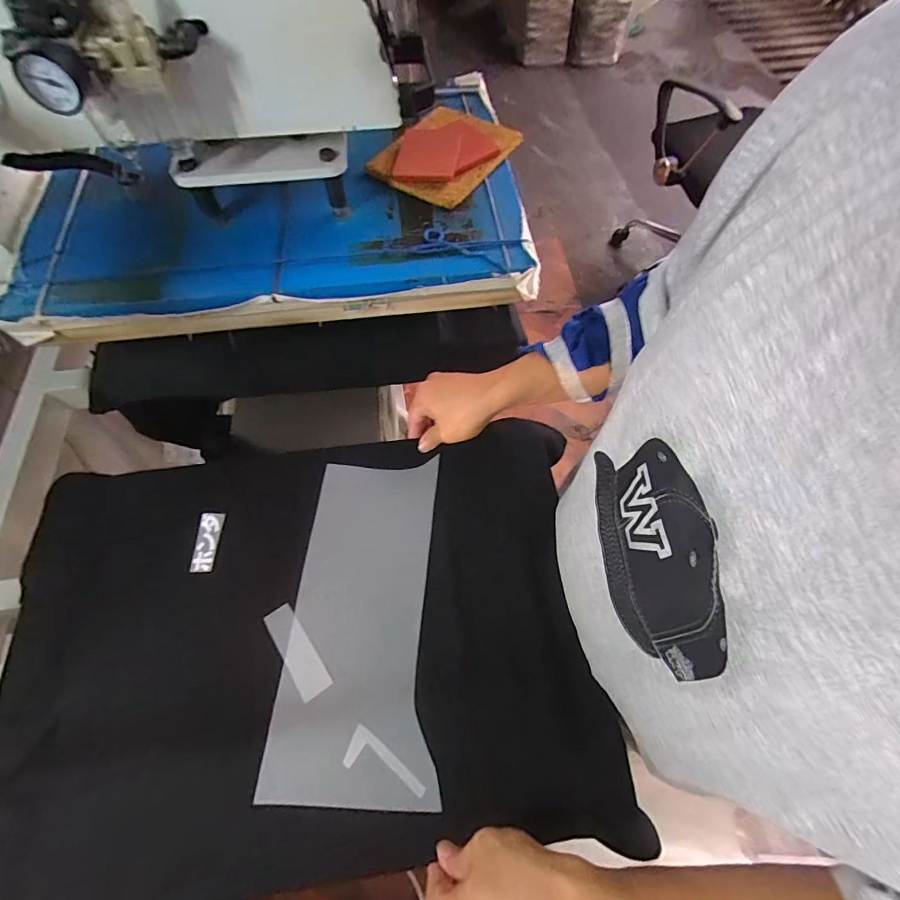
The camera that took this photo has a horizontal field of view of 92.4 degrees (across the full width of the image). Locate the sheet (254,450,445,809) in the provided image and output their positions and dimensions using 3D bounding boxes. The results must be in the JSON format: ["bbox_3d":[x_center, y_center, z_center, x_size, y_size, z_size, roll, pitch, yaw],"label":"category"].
[{"bbox_3d":[-0.091,0.167,0.450,0.152,0.024,0.317,2,63,1],"label":"sheet"}]

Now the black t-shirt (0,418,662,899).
[{"bbox_3d":[-0.147,0.180,0.444,0.588,0.049,0.402,-7,63,-3],"label":"black t-shirt"}]

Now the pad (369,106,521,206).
[{"bbox_3d":[-0.005,-0.392,0.570,0.132,0.027,0.175,35,68,16],"label":"pad"}]

